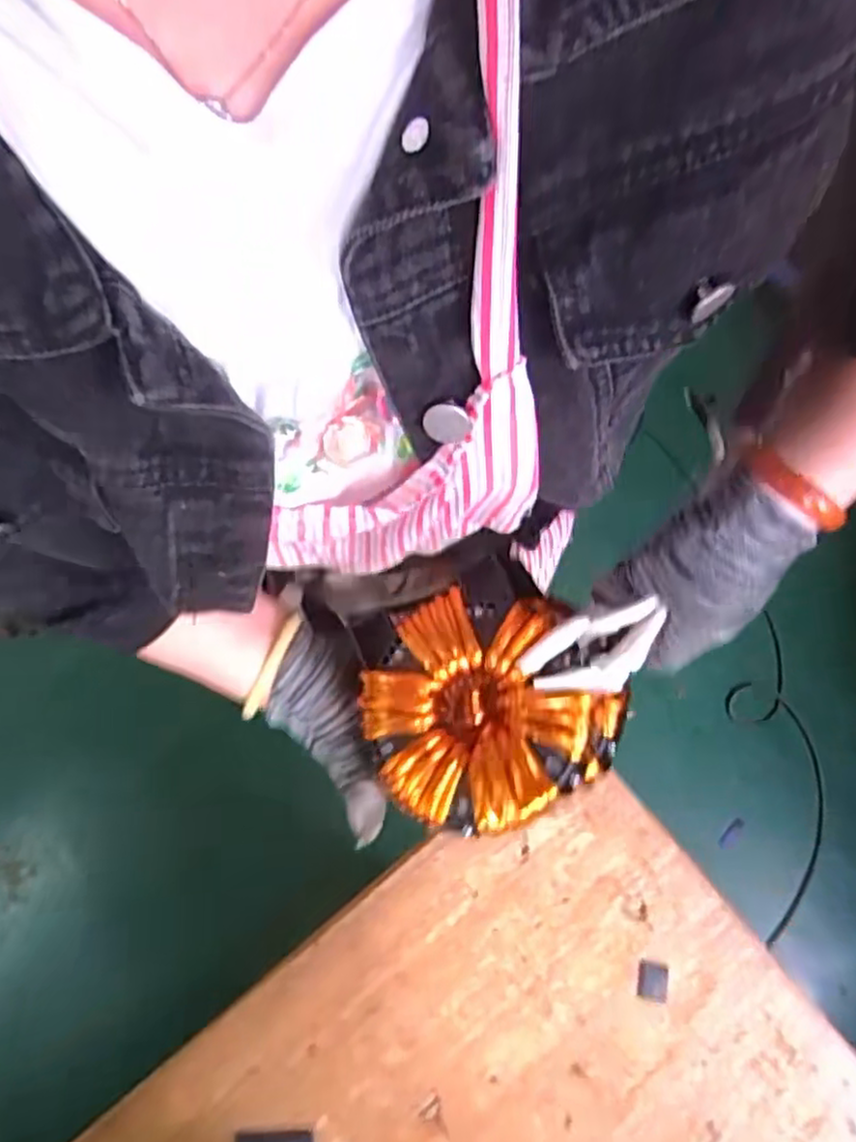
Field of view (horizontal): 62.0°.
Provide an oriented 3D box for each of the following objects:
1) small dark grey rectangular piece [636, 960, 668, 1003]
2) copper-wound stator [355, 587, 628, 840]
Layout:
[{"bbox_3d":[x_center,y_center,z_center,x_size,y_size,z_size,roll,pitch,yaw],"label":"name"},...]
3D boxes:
[{"bbox_3d":[0.189,0.346,0.600,0.026,0.004,0.030,11,73,4],"label":"small dark grey rectangular piece"},{"bbox_3d":[0.032,0.080,0.416,0.130,0.061,0.130,-30,70,5],"label":"copper-wound stator"}]

